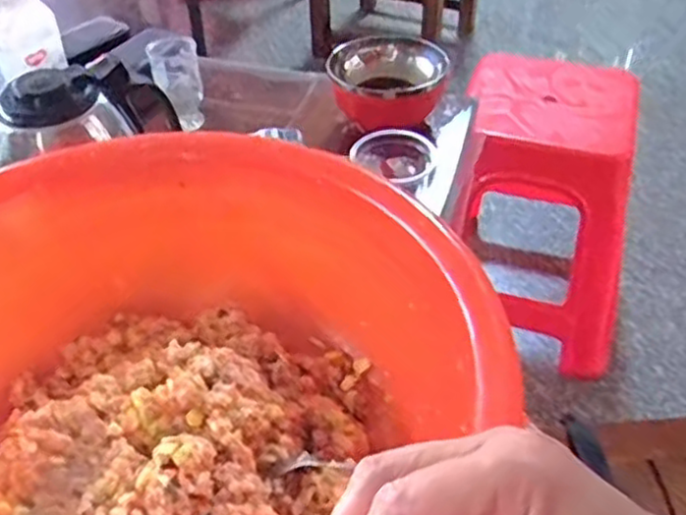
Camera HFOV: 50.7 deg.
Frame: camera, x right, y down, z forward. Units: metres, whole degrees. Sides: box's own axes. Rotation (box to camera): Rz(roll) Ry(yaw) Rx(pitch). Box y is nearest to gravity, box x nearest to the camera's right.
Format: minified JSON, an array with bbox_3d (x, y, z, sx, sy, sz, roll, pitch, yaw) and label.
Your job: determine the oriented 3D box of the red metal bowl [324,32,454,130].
[{"bbox_3d":[0.048,-0.188,0.759,0.119,0.059,0.104,4,44,5],"label":"red metal bowl"}]

